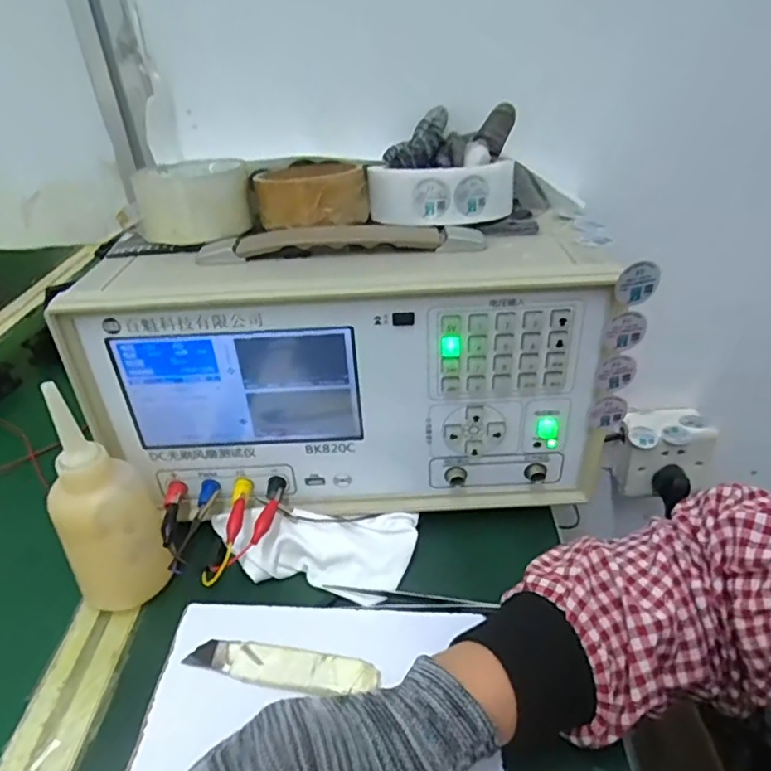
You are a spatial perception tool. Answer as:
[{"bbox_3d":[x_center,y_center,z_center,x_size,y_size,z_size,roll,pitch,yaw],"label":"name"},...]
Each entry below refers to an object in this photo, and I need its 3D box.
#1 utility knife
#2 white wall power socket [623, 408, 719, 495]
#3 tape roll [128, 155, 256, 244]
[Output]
[{"bbox_3d":[-0.061,0.163,0.332,0.110,0.008,0.024,6,36,13],"label":"utility knife"},{"bbox_3d":[0.299,0.072,0.615,0.092,0.079,0.050,-4,35,0],"label":"white wall power socket"},{"bbox_3d":[-0.143,-0.138,0.425,0.082,0.045,0.092,-13,36,-13],"label":"tape roll"}]

